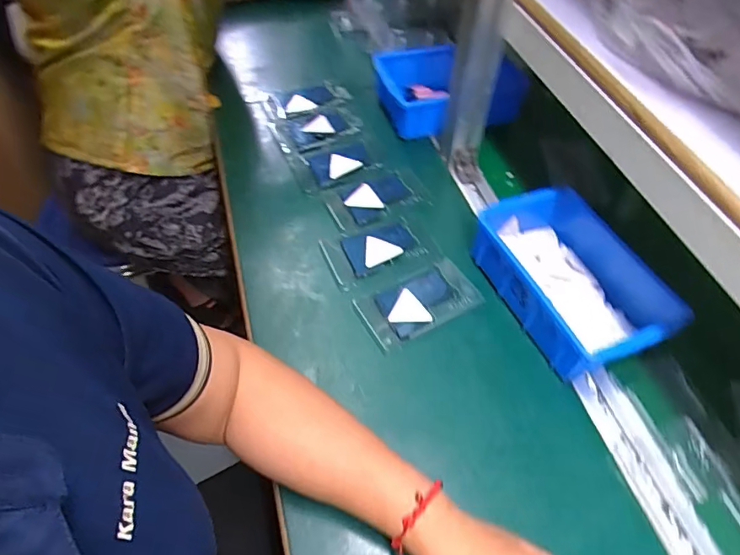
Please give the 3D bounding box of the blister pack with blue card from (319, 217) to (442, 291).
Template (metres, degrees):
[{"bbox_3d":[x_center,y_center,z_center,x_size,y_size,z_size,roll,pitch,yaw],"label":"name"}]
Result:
[{"bbox_3d":[0.010,-0.031,0.600,0.118,0.017,0.076,-15,54,-15],"label":"blister pack with blue card"}]

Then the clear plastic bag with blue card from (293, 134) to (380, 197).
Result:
[{"bbox_3d":[-0.047,-0.157,0.691,0.103,0.014,0.093,-18,55,-17],"label":"clear plastic bag with blue card"}]

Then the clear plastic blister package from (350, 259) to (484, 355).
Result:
[{"bbox_3d":[0.055,0.024,0.546,0.125,0.017,0.074,-21,56,-19],"label":"clear plastic blister package"}]

